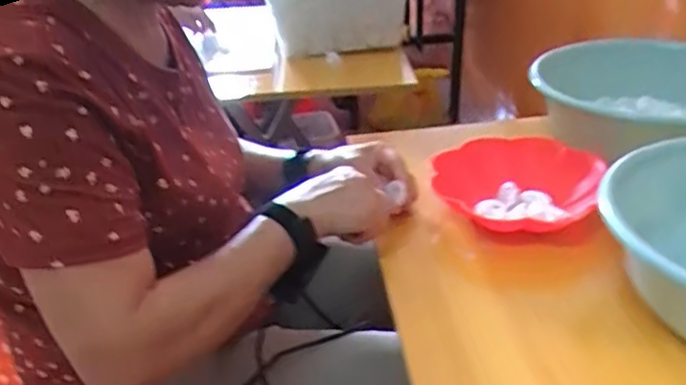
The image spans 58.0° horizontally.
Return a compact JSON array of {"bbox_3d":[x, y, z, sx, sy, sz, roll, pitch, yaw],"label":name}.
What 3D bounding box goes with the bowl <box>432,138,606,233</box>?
[{"bbox_3d":[0.207,-0.008,0.743,0.184,0.048,0.179,-3,30,2],"label":"bowl"}]

